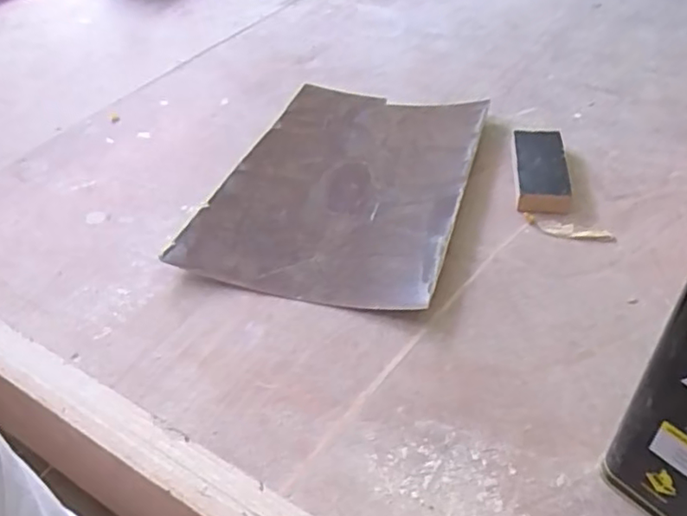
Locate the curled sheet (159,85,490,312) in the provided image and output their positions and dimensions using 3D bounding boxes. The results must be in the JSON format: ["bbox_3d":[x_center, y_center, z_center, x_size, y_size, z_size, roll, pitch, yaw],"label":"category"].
[{"bbox_3d":[0.007,-0.093,0.657,0.252,0.022,0.370,11,43,15],"label":"curled sheet"}]

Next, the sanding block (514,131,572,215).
[{"bbox_3d":[0.217,-0.097,0.644,0.053,0.021,0.147,5,42,10],"label":"sanding block"}]

